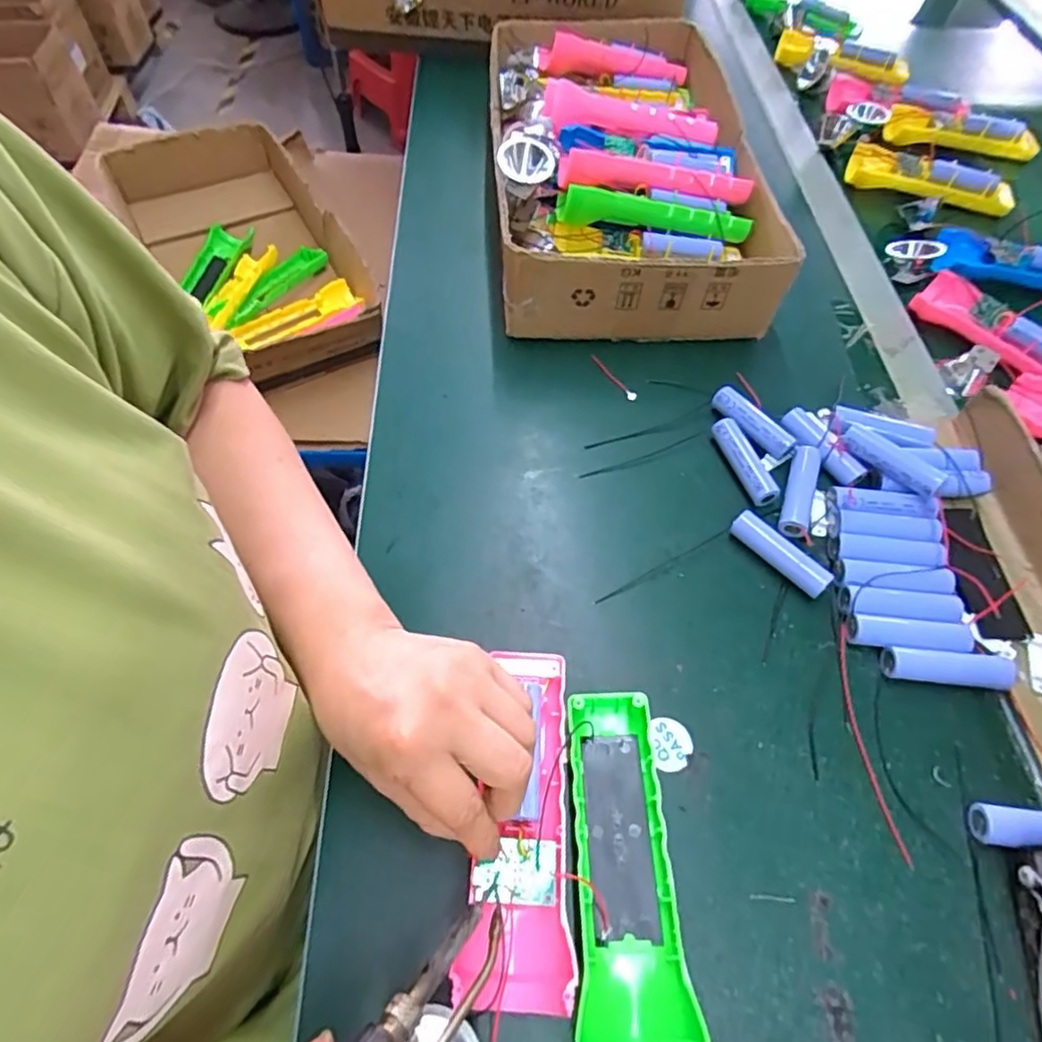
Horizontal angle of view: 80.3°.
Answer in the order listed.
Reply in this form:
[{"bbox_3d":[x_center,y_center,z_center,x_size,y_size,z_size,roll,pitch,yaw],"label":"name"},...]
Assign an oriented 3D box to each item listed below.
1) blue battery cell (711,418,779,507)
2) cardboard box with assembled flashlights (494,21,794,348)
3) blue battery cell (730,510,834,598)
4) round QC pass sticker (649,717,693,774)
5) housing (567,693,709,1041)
[{"bbox_3d":[0.151,-0.041,0.423,0.019,0.016,0.066,-16,60,-10],"label":"blue battery cell"},{"bbox_3d":[0.087,-0.336,0.567,0.214,0.082,0.424,-1,58,-2],"label":"cardboard box with assembled flashlights"},{"bbox_3d":[0.159,0.021,0.383,0.016,0.021,0.065,-34,64,-19],"label":"blue battery cell"},{"bbox_3d":[0.081,0.120,0.332,0.022,0.004,0.027,-1,58,-1],"label":"round QC pass sticker"},{"bbox_3d":[0.046,0.162,0.291,0.047,0.027,0.154,-2,58,-2],"label":"housing"}]

